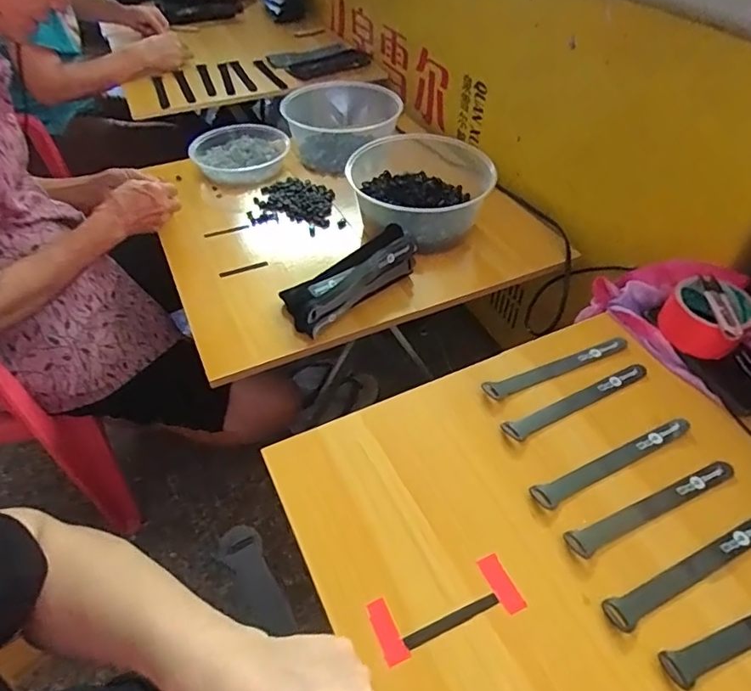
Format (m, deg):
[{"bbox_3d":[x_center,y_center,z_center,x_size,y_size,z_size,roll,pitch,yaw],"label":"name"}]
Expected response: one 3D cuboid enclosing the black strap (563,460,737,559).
[{"bbox_3d":[0.260,0.149,0.489,0.193,0.006,0.023,-18,49,-15],"label":"black strap"}]

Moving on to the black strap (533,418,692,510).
[{"bbox_3d":[0.237,0.115,0.520,0.190,0.005,0.025,-19,49,-16],"label":"black strap"}]

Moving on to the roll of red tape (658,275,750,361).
[{"bbox_3d":[0.381,-0.033,0.610,0.102,0.063,0.090,-33,54,-27],"label":"roll of red tape"}]

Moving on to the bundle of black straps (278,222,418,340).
[{"bbox_3d":[-0.033,-0.098,0.746,0.218,0.062,0.082,-33,54,-26],"label":"bundle of black straps"}]

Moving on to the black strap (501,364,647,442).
[{"bbox_3d":[0.222,0.060,0.574,0.192,0.005,0.022,-21,49,-18],"label":"black strap"}]

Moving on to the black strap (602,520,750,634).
[{"bbox_3d":[0.276,0.190,0.449,0.194,0.004,0.024,-19,49,-16],"label":"black strap"}]

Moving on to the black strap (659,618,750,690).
[{"bbox_3d":[0.310,0.223,0.418,0.190,0.004,0.024,-15,48,-13],"label":"black strap"}]

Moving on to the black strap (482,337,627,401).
[{"bbox_3d":[0.211,0.026,0.606,0.191,0.005,0.024,-17,48,-15],"label":"black strap"}]

